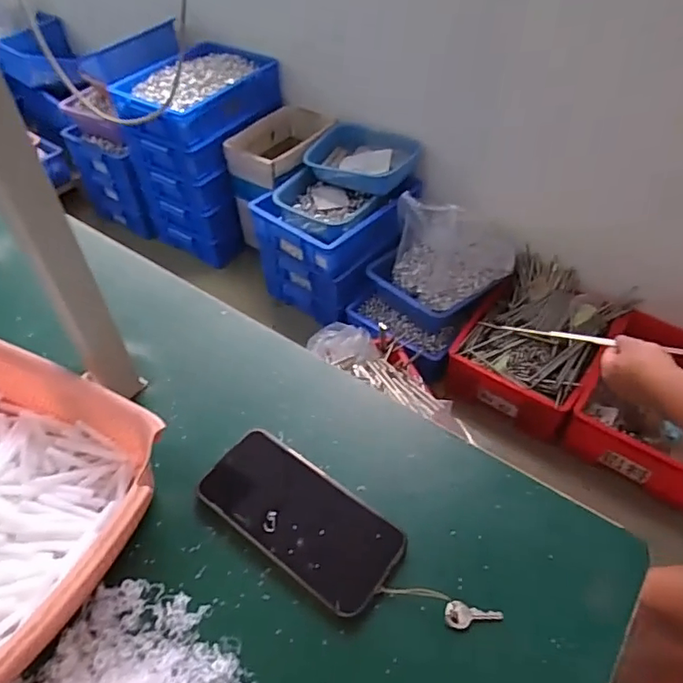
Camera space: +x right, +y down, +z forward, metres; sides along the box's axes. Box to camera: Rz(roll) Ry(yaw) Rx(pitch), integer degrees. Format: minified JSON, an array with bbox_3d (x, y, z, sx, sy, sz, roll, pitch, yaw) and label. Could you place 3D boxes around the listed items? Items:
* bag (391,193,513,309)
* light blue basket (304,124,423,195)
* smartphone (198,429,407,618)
[{"bbox_3d":[0.294,-0.249,1.371,0.287,0.223,0.206,-16,50,-13],"label":"bag"},{"bbox_3d":[0.062,-0.506,1.501,0.296,0.087,0.199,26,75,27],"label":"light blue basket"},{"bbox_3d":[-0.035,0.135,0.423,0.163,0.012,0.076,32,56,26],"label":"smartphone"}]

